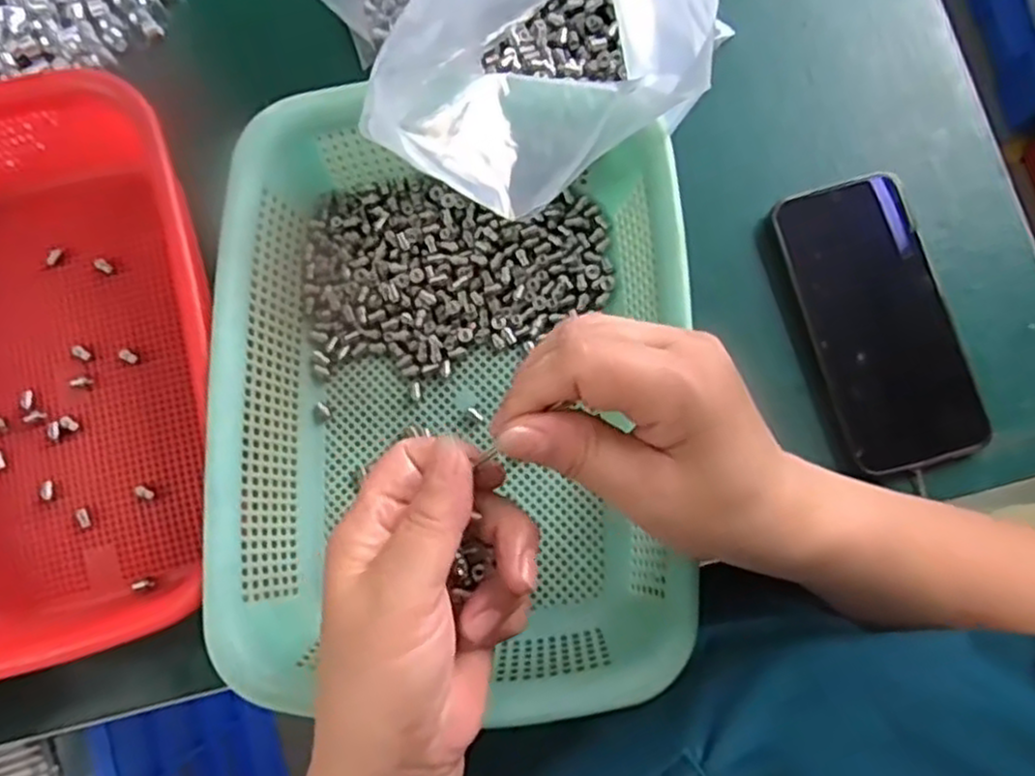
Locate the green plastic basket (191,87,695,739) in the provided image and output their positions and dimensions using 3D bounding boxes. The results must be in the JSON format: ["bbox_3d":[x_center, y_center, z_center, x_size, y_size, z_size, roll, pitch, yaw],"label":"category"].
[{"bbox_3d":[-0.033,0.005,0.380,0.217,0.084,0.276,0,79,0],"label":"green plastic basket"}]

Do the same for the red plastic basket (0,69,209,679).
[{"bbox_3d":[-0.260,-0.014,0.400,0.208,0.082,0.304,-11,81,0],"label":"red plastic basket"}]

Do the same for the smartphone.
[{"bbox_3d":[0.200,-0.037,0.409,0.076,0.016,0.157,-16,81,-1],"label":"smartphone"}]

